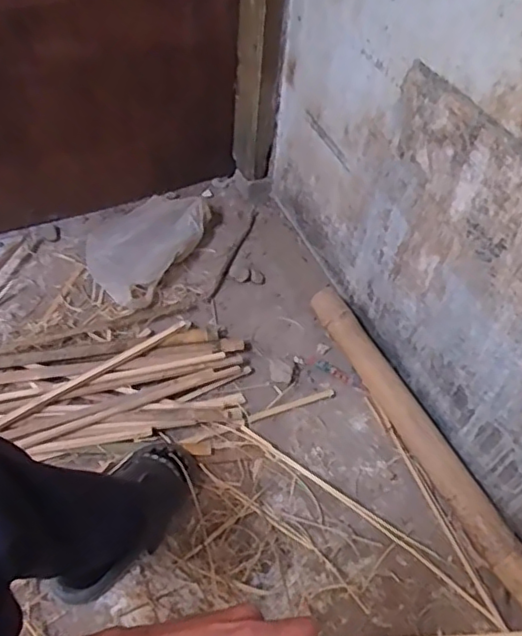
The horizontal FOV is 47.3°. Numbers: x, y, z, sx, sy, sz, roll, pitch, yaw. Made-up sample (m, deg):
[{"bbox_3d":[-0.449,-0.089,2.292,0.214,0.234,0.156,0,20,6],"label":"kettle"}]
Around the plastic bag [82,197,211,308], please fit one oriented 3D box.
[{"bbox_3d":[-0.287,-0.186,1.395,0.250,0.074,0.327,28,55,16],"label":"plastic bag"}]

